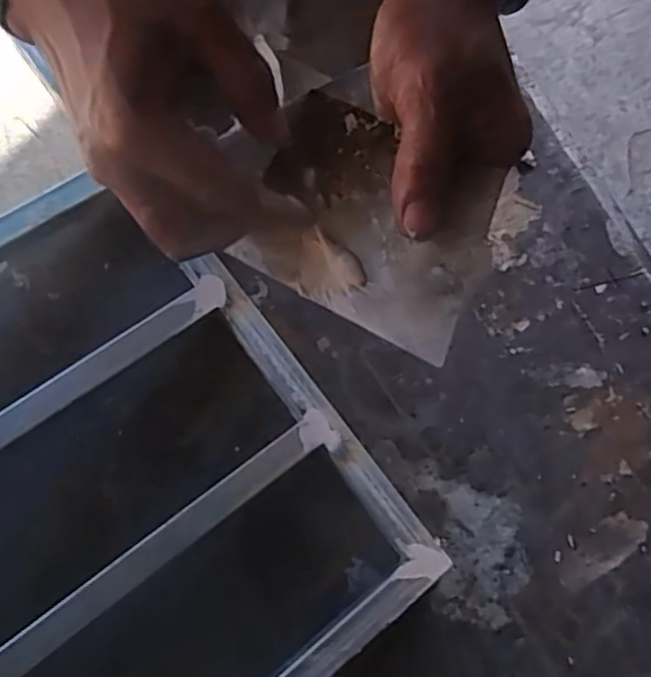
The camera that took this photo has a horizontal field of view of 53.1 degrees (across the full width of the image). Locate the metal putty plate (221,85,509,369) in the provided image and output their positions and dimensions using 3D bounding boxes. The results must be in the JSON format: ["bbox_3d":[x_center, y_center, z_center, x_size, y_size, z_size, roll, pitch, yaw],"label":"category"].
[{"bbox_3d":[0.020,-0.053,0.303,0.113,0.005,0.089,30,107,18],"label":"metal putty plate"}]

